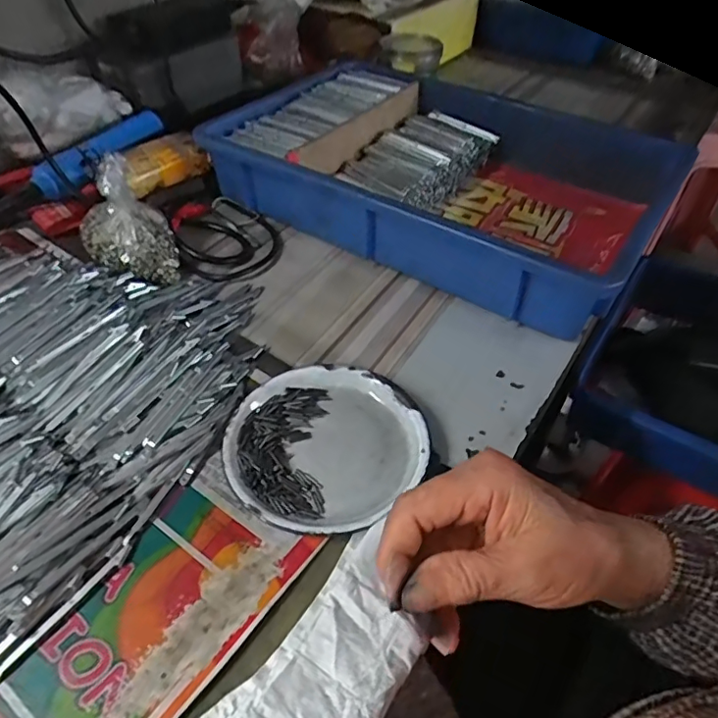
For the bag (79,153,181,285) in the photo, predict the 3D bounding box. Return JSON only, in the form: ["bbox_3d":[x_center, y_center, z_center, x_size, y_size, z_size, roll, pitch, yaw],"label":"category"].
[{"bbox_3d":[-0.212,-0.126,0.498,0.075,0.098,0.090,-20,49,-21],"label":"bag"}]

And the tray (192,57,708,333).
[{"bbox_3d":[0.087,-0.211,0.607,0.442,0.088,0.330,28,51,24],"label":"tray"}]

